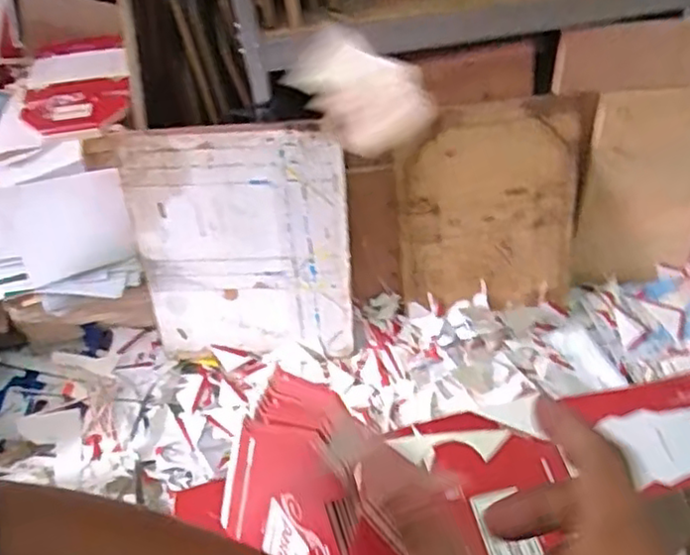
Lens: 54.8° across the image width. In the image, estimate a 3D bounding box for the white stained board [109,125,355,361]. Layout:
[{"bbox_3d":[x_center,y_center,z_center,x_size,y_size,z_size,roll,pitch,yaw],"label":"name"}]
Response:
[{"bbox_3d":[-0.234,-0.057,1.496,0.475,0.558,0.032,0,31,5],"label":"white stained board"}]

